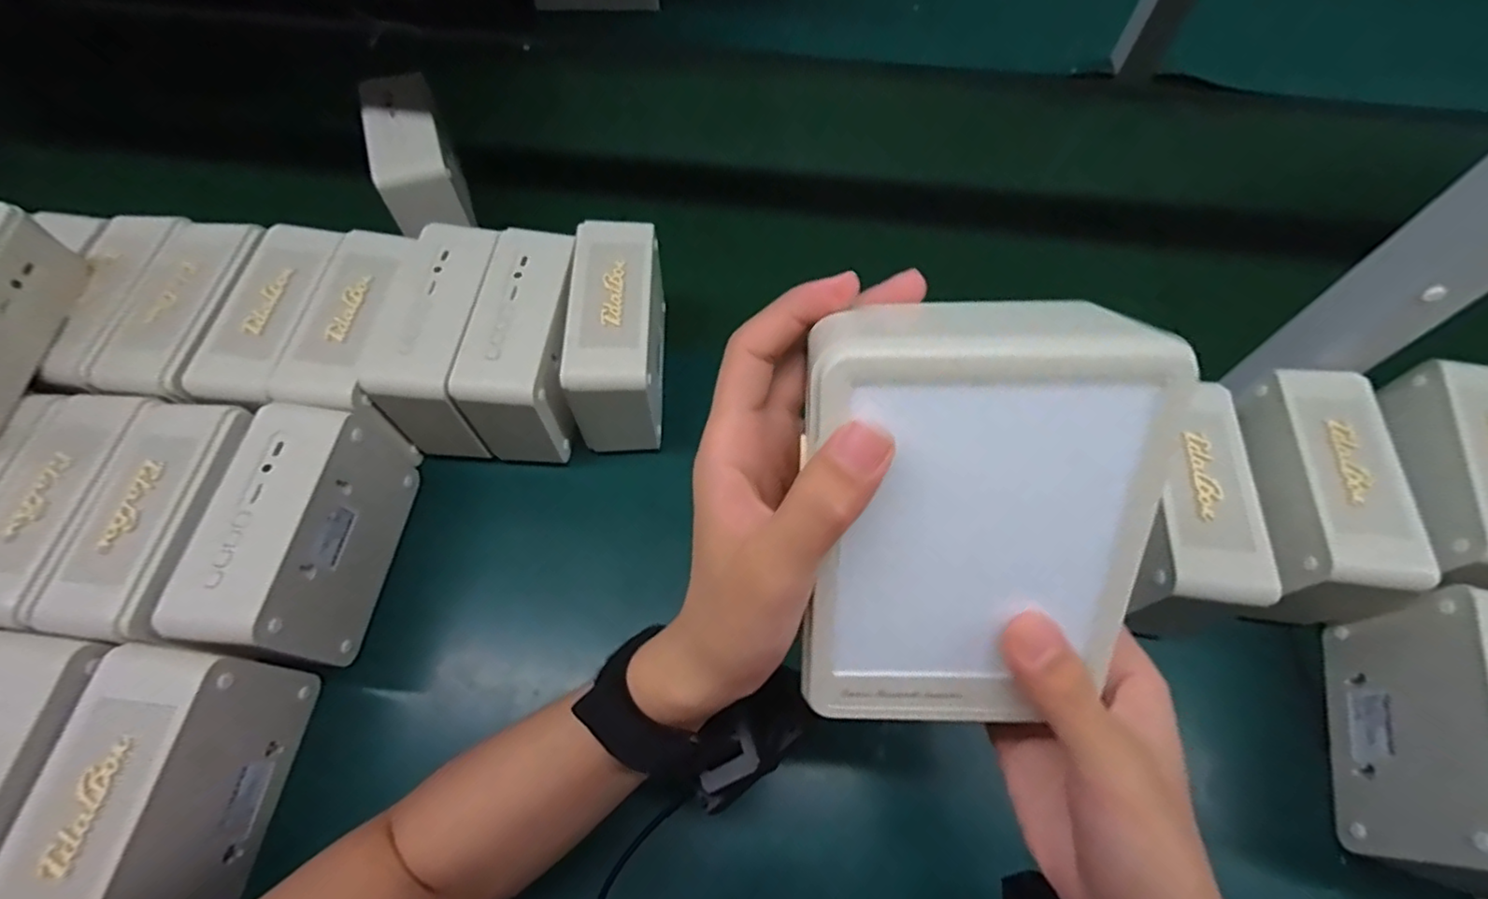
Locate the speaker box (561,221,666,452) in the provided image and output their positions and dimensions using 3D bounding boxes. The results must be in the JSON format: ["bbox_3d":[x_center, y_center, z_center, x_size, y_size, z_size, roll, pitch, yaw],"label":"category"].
[{"bbox_3d":[-0.090,-0.080,0.465,0.063,0.102,0.131,3,63,1],"label":"speaker box"}]

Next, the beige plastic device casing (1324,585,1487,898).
[{"bbox_3d":[0.384,0.157,0.340,0.052,0.099,0.138,16,64,7],"label":"beige plastic device casing"}]

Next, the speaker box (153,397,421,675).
[{"bbox_3d":[-0.272,0.053,0.397,0.056,0.099,0.148,7,63,3],"label":"speaker box"}]

